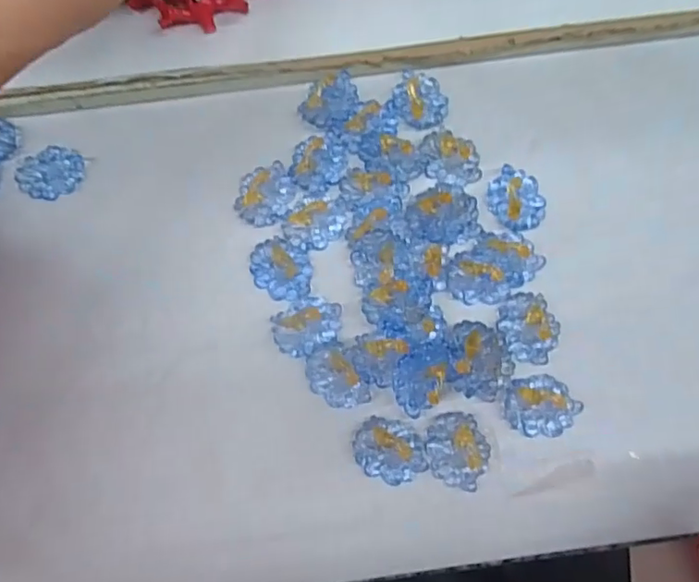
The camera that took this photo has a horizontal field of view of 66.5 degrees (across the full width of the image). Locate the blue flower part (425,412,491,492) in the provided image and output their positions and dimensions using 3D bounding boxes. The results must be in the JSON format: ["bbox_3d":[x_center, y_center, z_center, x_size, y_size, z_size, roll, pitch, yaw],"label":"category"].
[{"bbox_3d":[0.056,0.082,0.272,0.031,0.007,0.037,-4,76,1],"label":"blue flower part"}]

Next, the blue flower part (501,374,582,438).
[{"bbox_3d":[0.100,0.060,0.277,0.037,0.004,0.030,1,76,2],"label":"blue flower part"}]

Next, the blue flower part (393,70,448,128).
[{"bbox_3d":[0.042,-0.114,0.312,0.030,0.012,0.036,-42,78,-8],"label":"blue flower part"}]

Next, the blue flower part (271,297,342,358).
[{"bbox_3d":[-0.023,0.018,0.284,0.035,0.014,0.030,-3,76,1],"label":"blue flower part"}]

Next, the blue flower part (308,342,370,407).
[{"bbox_3d":[-0.008,0.045,0.279,0.026,0.011,0.036,-23,76,-4],"label":"blue flower part"}]

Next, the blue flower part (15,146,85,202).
[{"bbox_3d":[-0.173,-0.069,0.310,0.037,0.005,0.029,-37,78,-7],"label":"blue flower part"}]

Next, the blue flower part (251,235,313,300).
[{"bbox_3d":[-0.037,-0.012,0.290,0.037,0.013,0.030,32,79,9],"label":"blue flower part"}]

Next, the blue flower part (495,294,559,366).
[{"bbox_3d":[0.097,0.019,0.282,0.029,0.010,0.037,-26,76,-5],"label":"blue flower part"}]

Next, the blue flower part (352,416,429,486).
[{"bbox_3d":[0.021,0.082,0.272,0.038,0.006,0.030,21,77,7],"label":"blue flower part"}]

